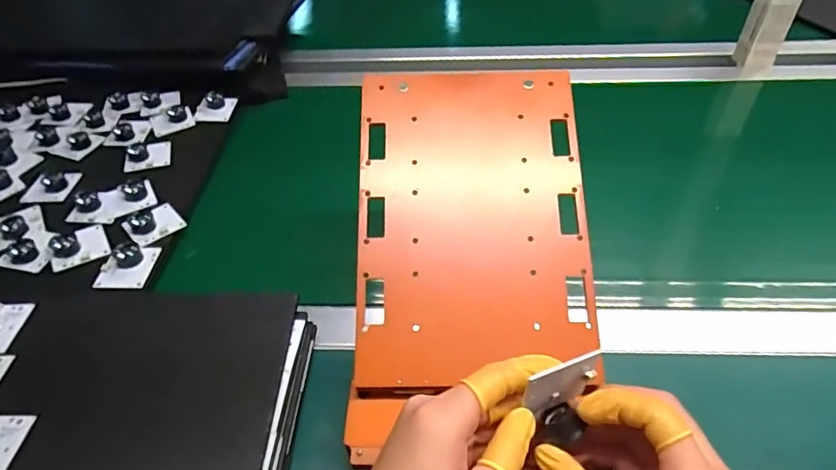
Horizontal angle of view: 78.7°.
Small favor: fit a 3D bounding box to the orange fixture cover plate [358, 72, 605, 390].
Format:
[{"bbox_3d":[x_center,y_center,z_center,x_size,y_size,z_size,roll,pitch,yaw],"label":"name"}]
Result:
[{"bbox_3d":[0.039,-0.015,0.360,0.156,0.004,0.228,-1,73,1],"label":"orange fixture cover plate"}]

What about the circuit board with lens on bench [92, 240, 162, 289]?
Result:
[{"bbox_3d":[-0.265,0.026,0.461,0.043,0.021,0.046,-3,43,0],"label":"circuit board with lens on bench"}]

